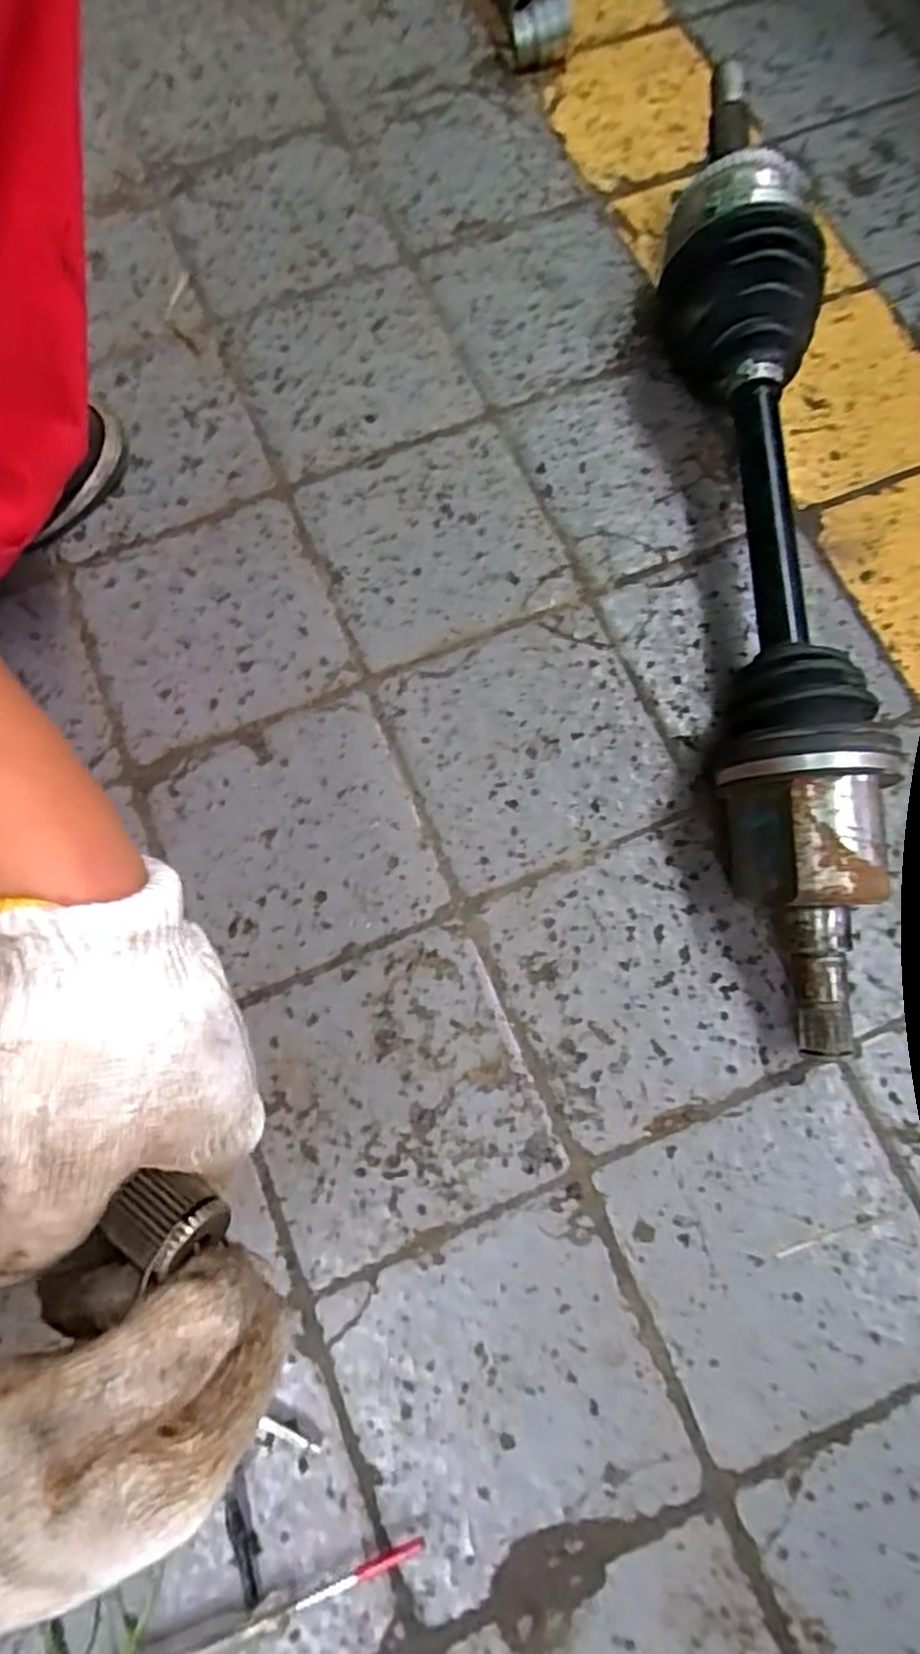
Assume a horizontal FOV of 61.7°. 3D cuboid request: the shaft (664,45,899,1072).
[{"bbox_3d":[0.175,-0.156,0.443,0.092,0.102,0.545,1,75,0],"label":"shaft"}]

